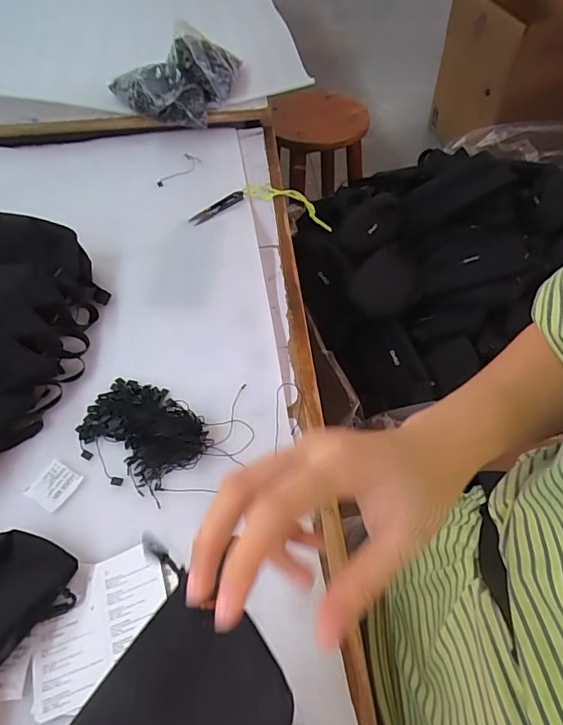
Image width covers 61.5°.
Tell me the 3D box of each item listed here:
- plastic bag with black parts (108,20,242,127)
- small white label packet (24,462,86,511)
[{"bbox_3d":[-0.175,-0.480,0.785,0.221,0.113,0.123,-11,52,-8],"label":"plastic bag with black parts"},{"bbox_3d":[-0.206,0.111,0.430,0.040,0.004,0.038,25,56,20],"label":"small white label packet"}]

